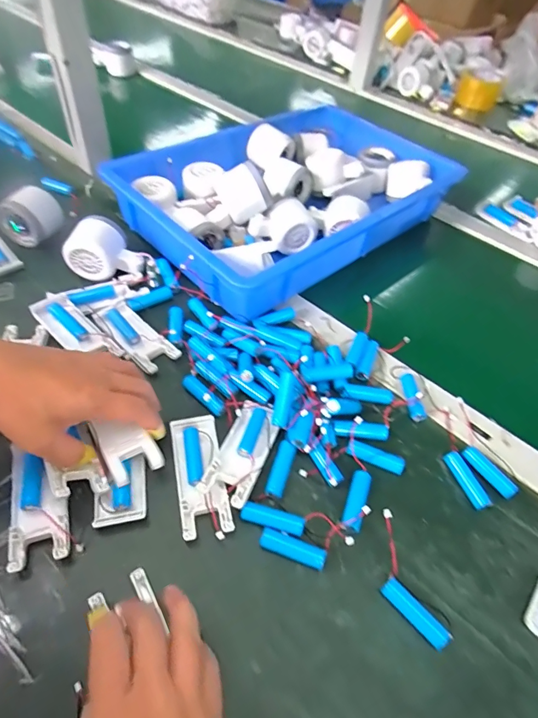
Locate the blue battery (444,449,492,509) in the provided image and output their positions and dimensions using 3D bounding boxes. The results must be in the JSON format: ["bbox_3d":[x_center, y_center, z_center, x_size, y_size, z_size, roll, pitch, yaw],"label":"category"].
[{"bbox_3d":[0.176,0.109,0.379,0.012,0.014,0.052,-16,54,-18],"label":"blue battery"}]

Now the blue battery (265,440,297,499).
[{"bbox_3d":[0.010,0.096,0.372,0.015,0.014,0.049,17,56,9],"label":"blue battery"}]

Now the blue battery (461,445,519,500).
[{"bbox_3d":[0.199,0.103,0.384,0.016,0.013,0.052,-29,59,-26],"label":"blue battery"}]

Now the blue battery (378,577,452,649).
[{"bbox_3d":[0.105,0.185,0.308,0.014,0.012,0.053,-33,61,-28],"label":"blue battery"}]

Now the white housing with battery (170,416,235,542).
[{"bbox_3d":[-0.058,0.096,0.356,0.040,0.023,0.107,-9,52,-12],"label":"white housing with battery"}]

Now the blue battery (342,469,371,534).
[{"bbox_3d":[0.074,0.119,0.359,0.016,0.012,0.051,18,52,9],"label":"blue battery"}]

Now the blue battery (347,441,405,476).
[{"bbox_3d":[0.096,0.089,0.384,0.052,0.015,0.014,19,52,10],"label":"blue battery"}]

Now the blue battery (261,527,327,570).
[{"bbox_3d":[0.019,0.148,0.330,0.050,0.014,0.015,18,51,9],"label":"blue battery"}]

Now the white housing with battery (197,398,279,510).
[{"bbox_3d":[-0.021,0.078,0.367,0.040,0.017,0.099,19,52,10],"label":"white housing with battery"}]

